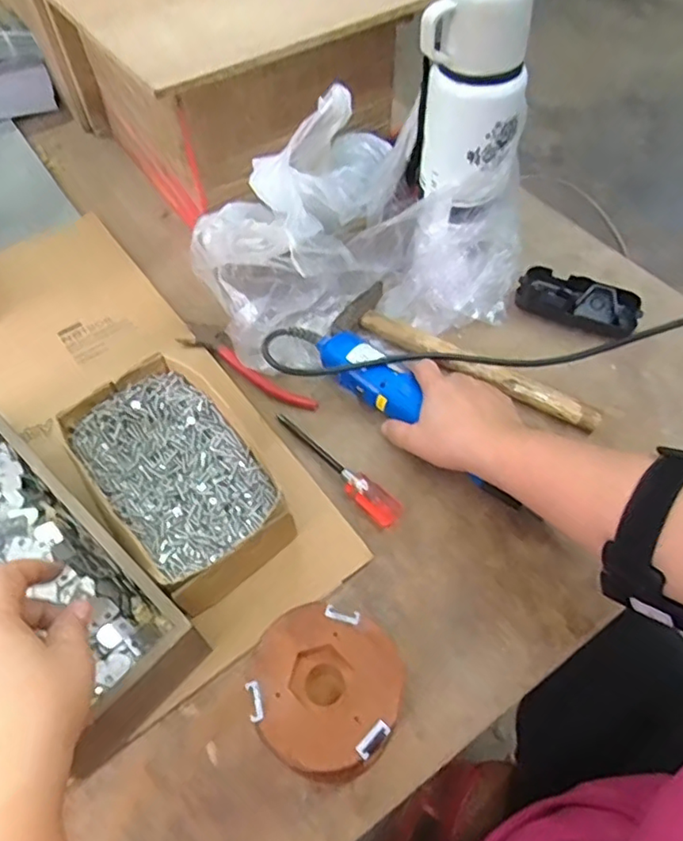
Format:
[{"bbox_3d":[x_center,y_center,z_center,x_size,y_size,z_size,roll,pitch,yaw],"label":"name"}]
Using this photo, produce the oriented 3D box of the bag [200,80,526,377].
[{"bbox_3d":[0.015,-0.174,0.535,0.281,0.150,0.171,-16,58,-12],"label":"bag"}]

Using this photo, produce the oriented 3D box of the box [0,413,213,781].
[{"bbox_3d":[-0.217,0.092,0.398,0.288,0.070,0.098,38,63,22],"label":"box"}]

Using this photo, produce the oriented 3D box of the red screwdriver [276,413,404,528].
[{"bbox_3d":[-0.003,0.030,0.470,0.023,0.025,0.136,-33,63,-21],"label":"red screwdriver"}]

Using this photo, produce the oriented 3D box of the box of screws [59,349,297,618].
[{"bbox_3d":[-0.119,0.043,0.436,0.103,0.057,0.187,-35,64,-22],"label":"box of screws"}]

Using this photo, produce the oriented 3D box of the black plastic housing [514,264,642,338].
[{"bbox_3d":[0.224,-0.115,0.554,0.108,0.020,0.050,26,60,15],"label":"black plastic housing"}]

